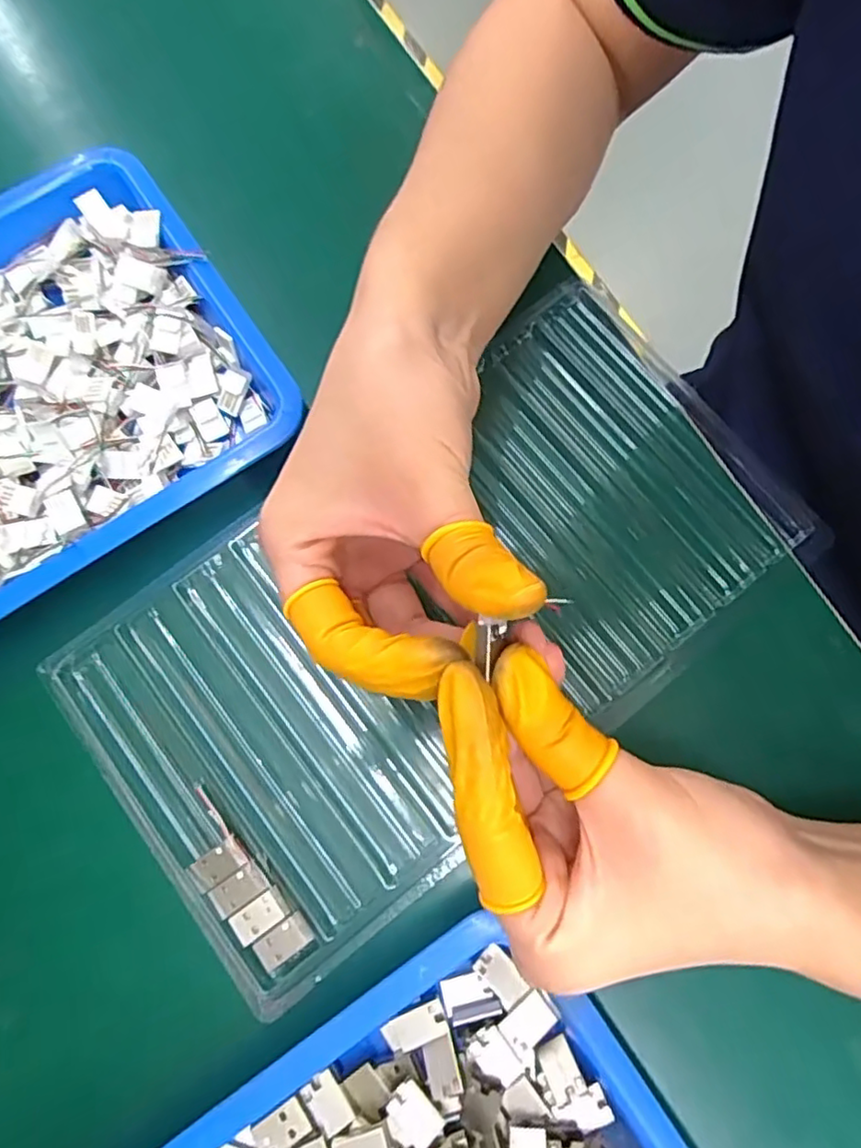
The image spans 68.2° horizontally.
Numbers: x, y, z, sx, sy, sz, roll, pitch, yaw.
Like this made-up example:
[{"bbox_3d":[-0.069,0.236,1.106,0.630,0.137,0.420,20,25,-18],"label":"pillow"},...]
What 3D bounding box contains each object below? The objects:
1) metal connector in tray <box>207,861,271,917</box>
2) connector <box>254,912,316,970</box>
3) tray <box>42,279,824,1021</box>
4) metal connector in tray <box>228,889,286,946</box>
[{"bbox_3d":[-0.072,0.118,0.237,0.020,0.004,0.012,-37,79,-8],"label":"metal connector in tray"},{"bbox_3d":[-0.054,0.135,0.232,0.020,0.004,0.011,-35,79,-7],"label":"connector"},{"bbox_3d":[0.004,0.014,0.264,0.292,0.013,0.161,-36,79,-8],"label":"tray"},{"bbox_3d":[-0.064,0.127,0.235,0.019,0.004,0.012,-35,79,-7],"label":"metal connector in tray"}]

